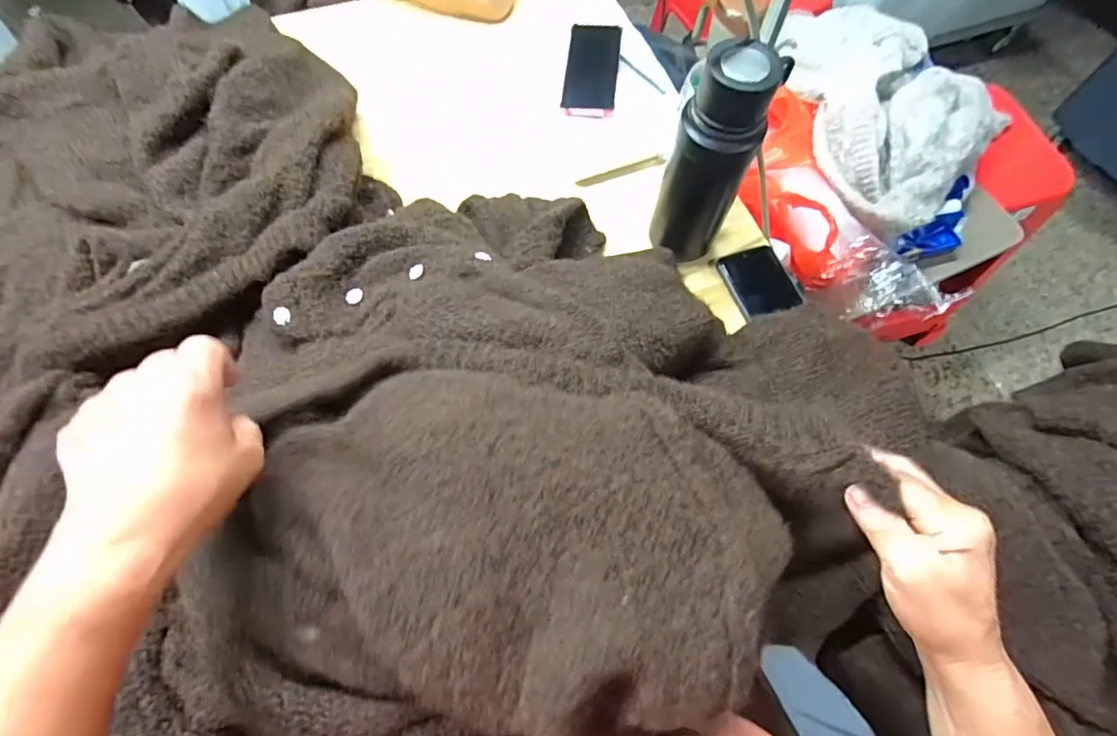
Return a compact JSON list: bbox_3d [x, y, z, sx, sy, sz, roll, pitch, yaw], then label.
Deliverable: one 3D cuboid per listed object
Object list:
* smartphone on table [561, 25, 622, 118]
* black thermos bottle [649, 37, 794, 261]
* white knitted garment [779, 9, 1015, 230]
[{"bbox_3d":[0.050,-0.437,0.785,0.076,0.011,0.170,7,72,0],"label":"smartphone on table"},{"bbox_3d":[0.159,-0.215,0.574,0.080,0.233,0.069,29,69,11],"label":"black thermos bottle"},{"bbox_3d":[0.547,-0.438,0.868,0.327,0.096,0.463,-10,67,-6],"label":"white knitted garment"}]

